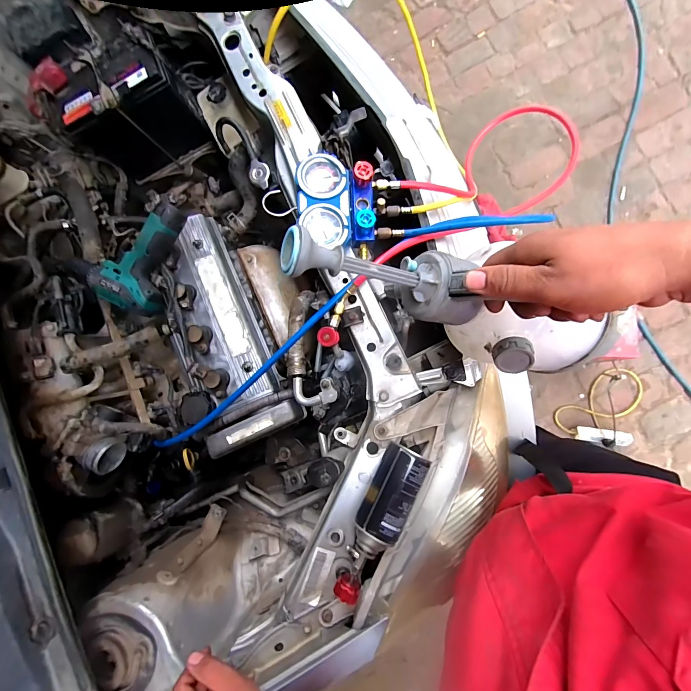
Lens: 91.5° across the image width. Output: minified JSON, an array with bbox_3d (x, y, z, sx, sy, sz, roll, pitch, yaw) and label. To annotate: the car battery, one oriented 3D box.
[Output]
[{"bbox_3d":[-0.479,-0.526,0.771,0.264,0.199,0.179,-24,86,7],"label":"car battery"}]

